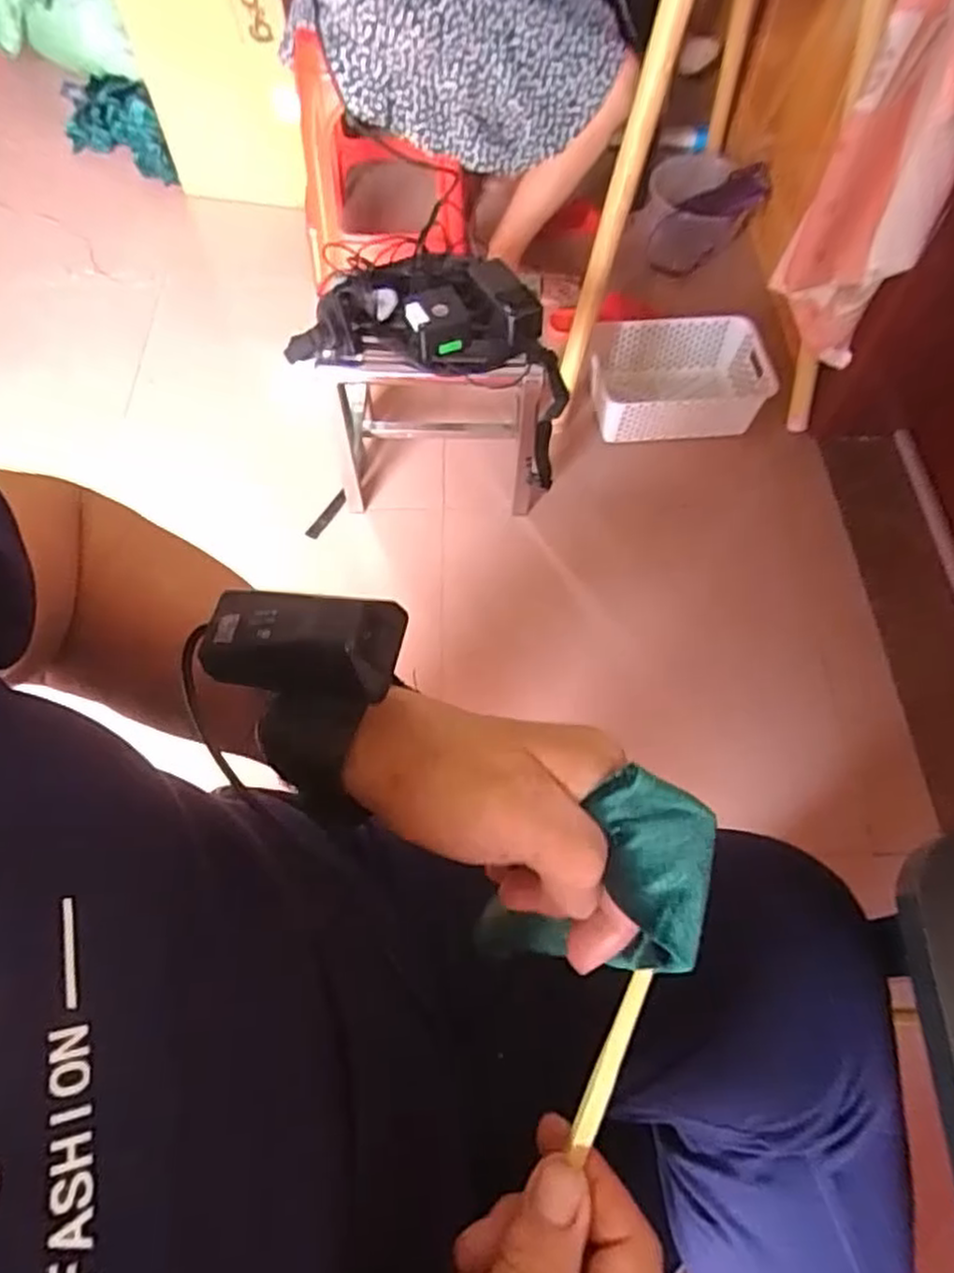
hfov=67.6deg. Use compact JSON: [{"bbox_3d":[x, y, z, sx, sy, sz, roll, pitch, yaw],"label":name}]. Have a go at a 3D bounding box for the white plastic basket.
[{"bbox_3d":[0.371,-0.472,1.327,0.316,0.121,0.198,1,63,0],"label":"white plastic basket"}]

